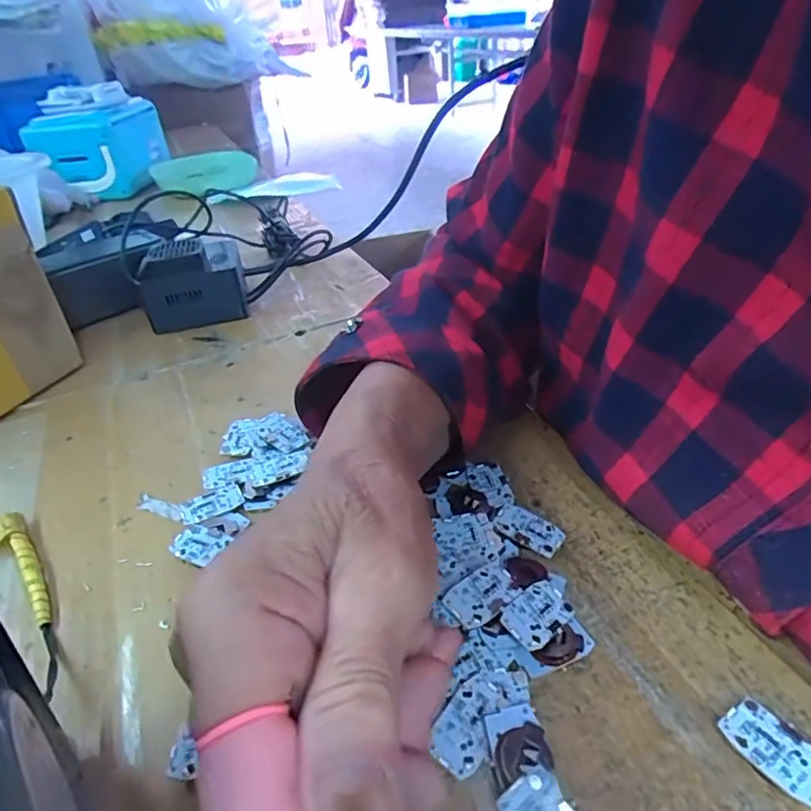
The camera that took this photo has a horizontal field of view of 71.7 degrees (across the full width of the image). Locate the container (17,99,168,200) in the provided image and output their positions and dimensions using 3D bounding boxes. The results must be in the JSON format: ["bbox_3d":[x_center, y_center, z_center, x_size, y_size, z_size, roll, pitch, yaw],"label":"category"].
[{"bbox_3d":[-0.423,-0.366,0.788,0.115,0.101,0.164,0,36,6],"label":"container"}]

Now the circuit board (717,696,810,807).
[{"bbox_3d":[0.116,0.108,0.176,0.018,0.006,0.030,-23,40,-24],"label":"circuit board"}]

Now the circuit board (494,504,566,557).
[{"bbox_3d":[0.055,0.055,0.252,0.030,0.004,0.016,25,47,22],"label":"circuit board"}]

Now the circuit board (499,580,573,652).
[{"bbox_3d":[0.049,0.078,0.210,0.029,0.004,0.018,-24,53,-38],"label":"circuit board"}]

